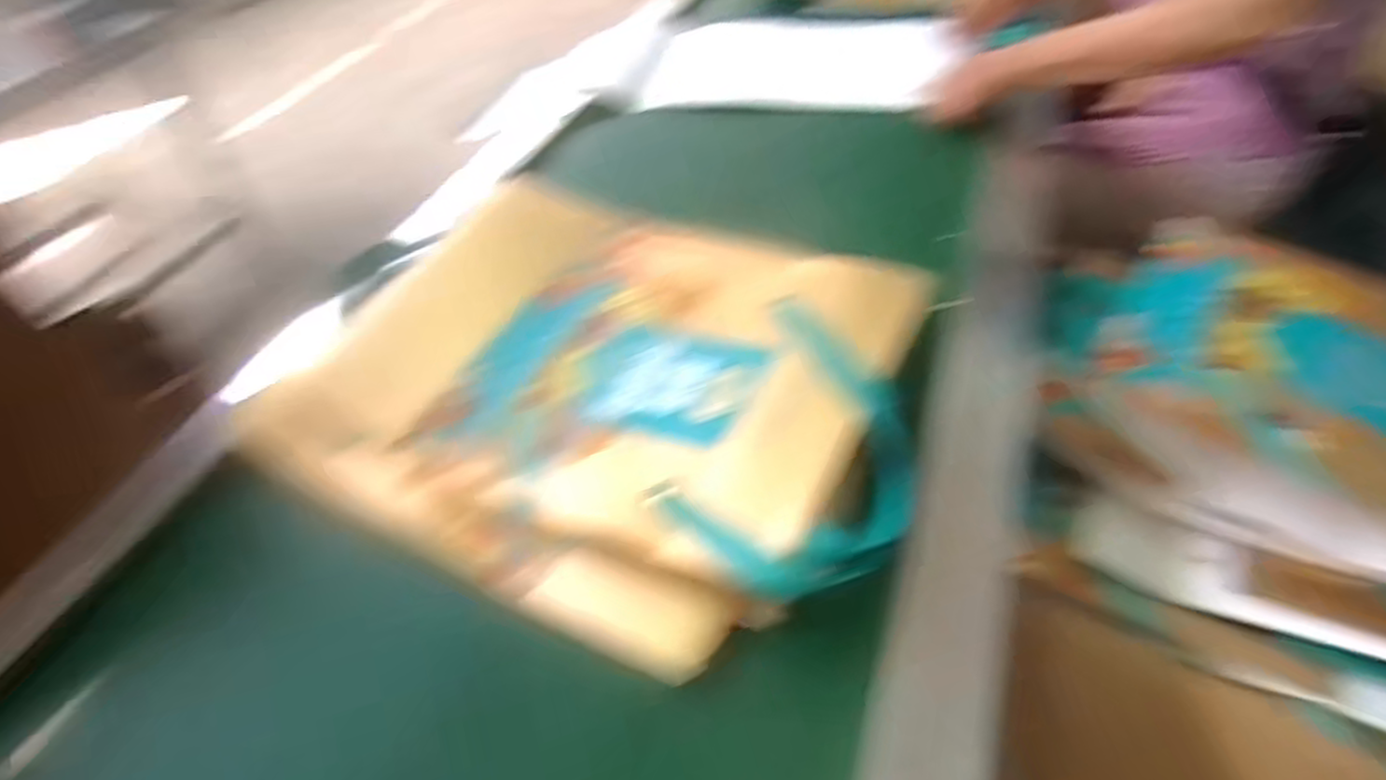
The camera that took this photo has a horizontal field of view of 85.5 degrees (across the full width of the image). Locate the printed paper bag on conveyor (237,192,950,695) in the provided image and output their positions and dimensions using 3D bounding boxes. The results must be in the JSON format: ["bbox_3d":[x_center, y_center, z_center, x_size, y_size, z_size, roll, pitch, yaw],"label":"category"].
[{"bbox_3d":[-0.085,-0.028,0.614,0.550,0.060,0.391,21,53,24],"label":"printed paper bag on conveyor"}]

